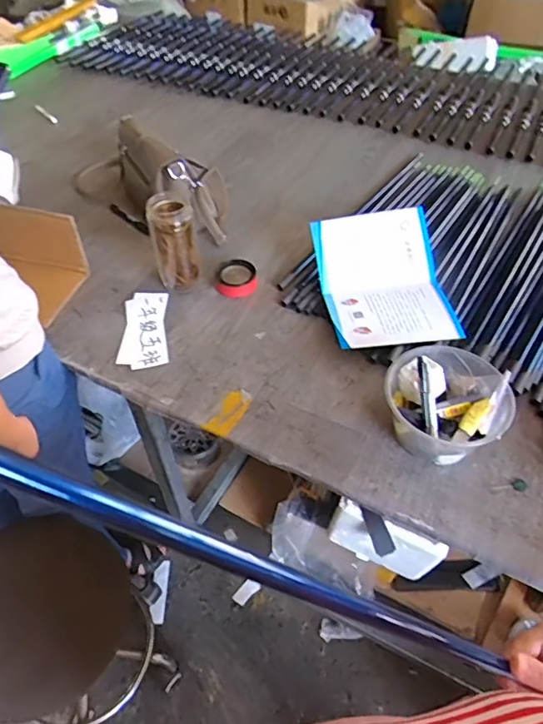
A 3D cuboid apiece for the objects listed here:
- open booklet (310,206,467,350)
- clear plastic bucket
[{"bbox_3d":[0.197,-0.150,0.924,0.214,0.041,0.277,-8,66,-4],"label":"open booklet"},{"bbox_3d":[0.241,0.065,0.737,0.158,0.090,0.164,0,49,0],"label":"clear plastic bucket"}]

